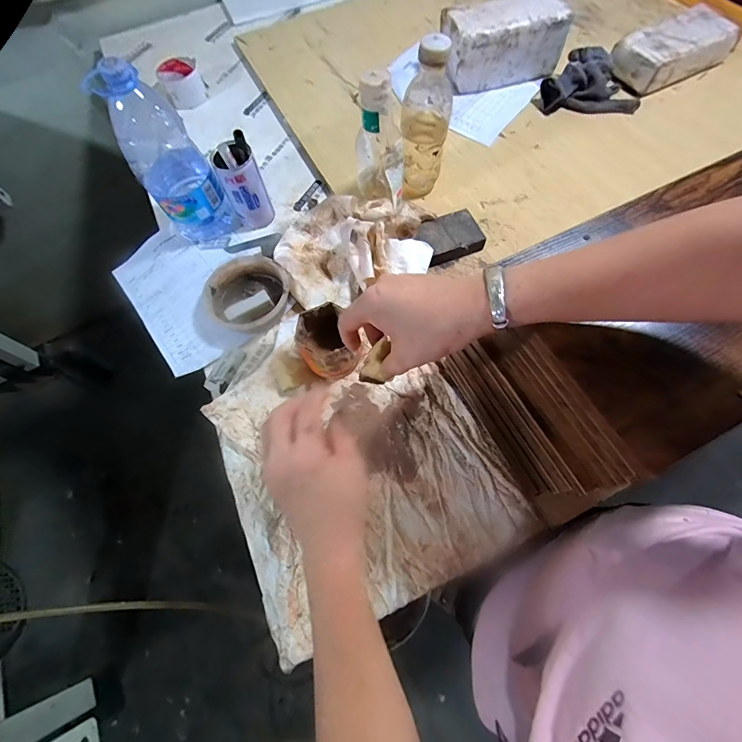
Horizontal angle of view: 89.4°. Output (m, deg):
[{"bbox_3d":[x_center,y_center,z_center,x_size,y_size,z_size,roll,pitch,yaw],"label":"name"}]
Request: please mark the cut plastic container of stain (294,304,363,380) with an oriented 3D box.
[{"bbox_3d":[-0.062,-0.037,0.511,0.067,0.066,0.082,-21,68,-7],"label":"cut plastic container of stain"}]

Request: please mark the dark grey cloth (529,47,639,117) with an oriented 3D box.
[{"bbox_3d":[0.419,-0.530,0.708,0.165,0.053,0.145,39,73,17],"label":"dark grey cloth"}]

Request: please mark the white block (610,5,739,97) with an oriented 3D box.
[{"bbox_3d":[0.586,-0.620,0.730,0.229,0.067,0.116,-23,68,-8],"label":"white block"}]

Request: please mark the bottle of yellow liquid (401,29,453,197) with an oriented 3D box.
[{"bbox_3d":[0.081,-0.371,0.570,0.070,0.216,0.060,7,67,5],"label":"bottle of yellow liquid"}]

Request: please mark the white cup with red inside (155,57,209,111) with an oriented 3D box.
[{"bbox_3d":[-0.397,-0.609,0.796,0.081,0.059,0.076,-1,67,2],"label":"white cup with red inside"}]

